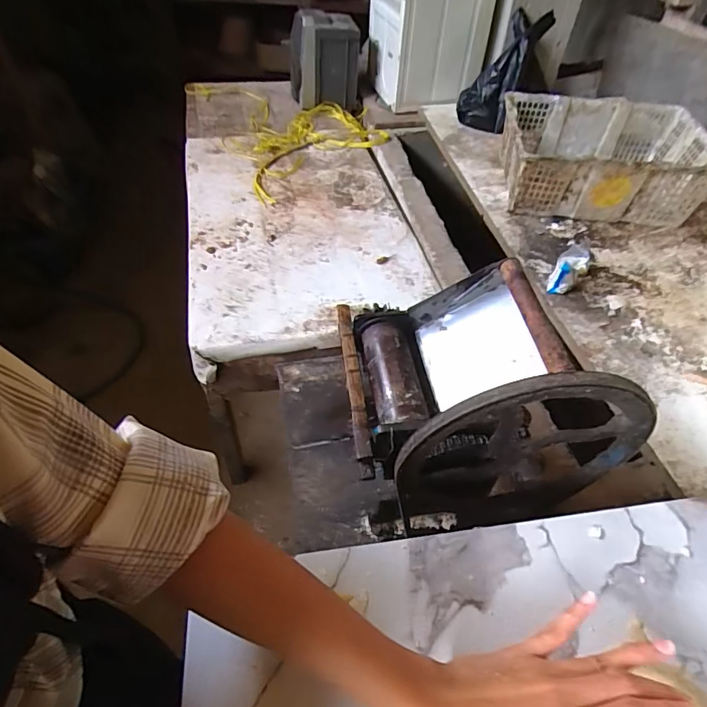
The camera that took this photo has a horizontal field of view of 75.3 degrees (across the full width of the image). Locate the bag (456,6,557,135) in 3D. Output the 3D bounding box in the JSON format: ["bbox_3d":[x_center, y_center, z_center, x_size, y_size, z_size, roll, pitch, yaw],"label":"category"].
[{"bbox_3d":[0.455,-0.851,1.374,0.185,0.355,0.116,34,12,26],"label":"bag"}]

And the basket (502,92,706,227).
[{"bbox_3d":[0.624,-0.505,1.182,0.474,0.159,0.352,5,50,3],"label":"basket"}]

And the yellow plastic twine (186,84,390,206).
[{"bbox_3d":[-0.194,-0.748,1.503,0.496,0.053,0.801,-18,50,-20],"label":"yellow plastic twine"}]

